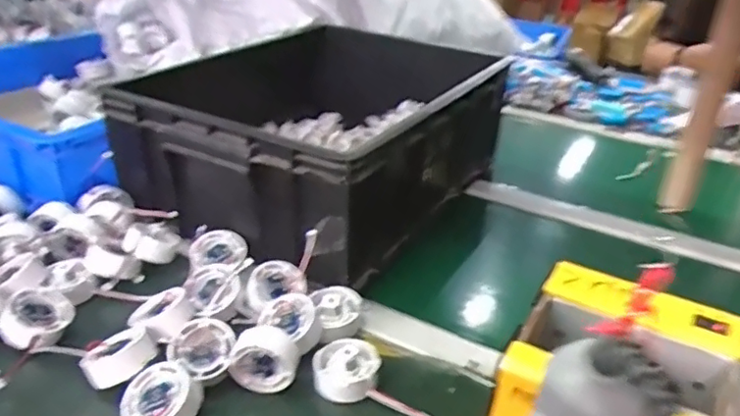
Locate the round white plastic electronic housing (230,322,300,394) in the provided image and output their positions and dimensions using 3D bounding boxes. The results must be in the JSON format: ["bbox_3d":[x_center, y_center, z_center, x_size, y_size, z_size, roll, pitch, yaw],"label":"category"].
[{"bbox_3d":[-0.090,0.132,0.521,0.054,0.052,0.033,6,30,6],"label":"round white plastic electronic housing"}]

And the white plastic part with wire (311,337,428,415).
[{"bbox_3d":[0.009,0.149,0.516,0.121,0.035,0.057,12,31,15],"label":"white plastic part with wire"}]

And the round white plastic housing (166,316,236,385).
[{"bbox_3d":[-0.144,0.123,0.523,0.054,0.028,0.054,5,67,-11],"label":"round white plastic housing"}]

